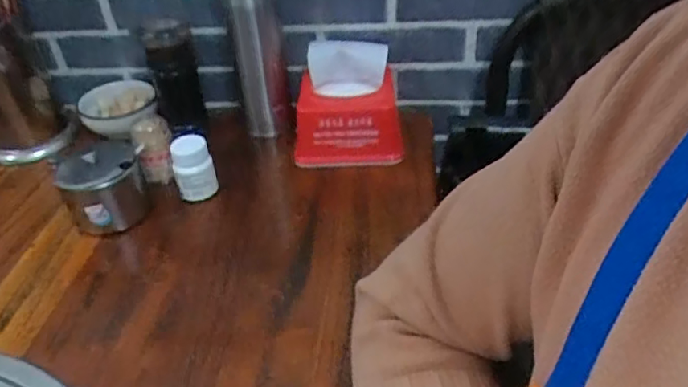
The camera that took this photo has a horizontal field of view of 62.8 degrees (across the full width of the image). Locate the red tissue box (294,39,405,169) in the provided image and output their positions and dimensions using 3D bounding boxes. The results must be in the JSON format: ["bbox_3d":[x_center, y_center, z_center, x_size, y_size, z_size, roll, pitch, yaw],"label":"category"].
[{"bbox_3d":[0.006,-0.109,0.661,0.120,0.105,0.109,-2,37,2],"label":"red tissue box"}]

